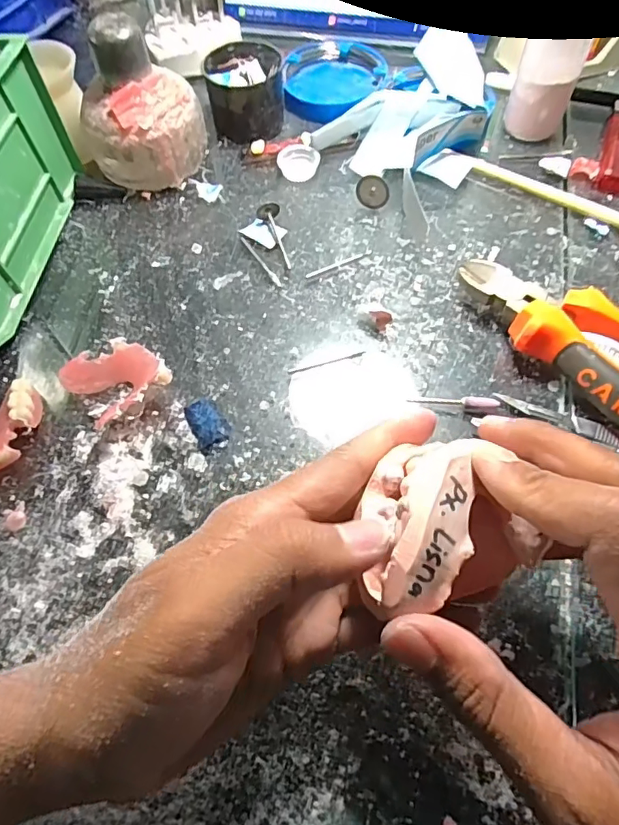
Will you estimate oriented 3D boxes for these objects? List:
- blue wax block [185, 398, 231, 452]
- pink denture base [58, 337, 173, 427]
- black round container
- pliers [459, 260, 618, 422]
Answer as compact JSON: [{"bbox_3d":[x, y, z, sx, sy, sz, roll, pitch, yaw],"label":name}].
[{"bbox_3d":[-0.051,0.005,0.260,0.017,0.005,0.025,-28,65,-11],"label":"blue wax block"},{"bbox_3d":[-0.099,-0.017,0.267,0.044,0.017,0.044,-38,68,-16],"label":"pink denture base"},{"bbox_3d":[-0.043,-0.219,0.355,0.049,0.039,0.055,-6,63,-1],"label":"black round container"},{"bbox_3d":[0.143,-0.034,0.261,0.056,0.026,0.149,-40,68,-17],"label":"pliers"}]

